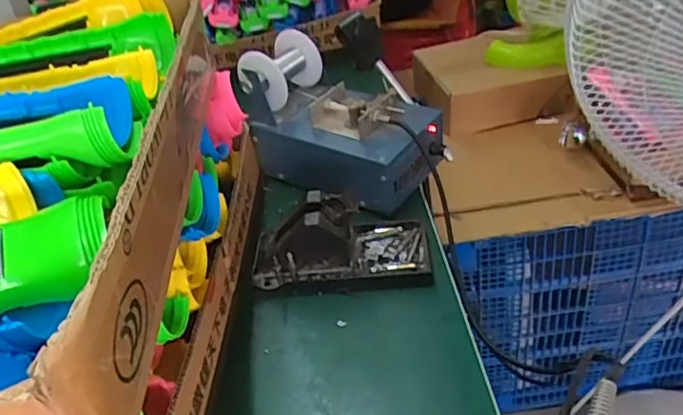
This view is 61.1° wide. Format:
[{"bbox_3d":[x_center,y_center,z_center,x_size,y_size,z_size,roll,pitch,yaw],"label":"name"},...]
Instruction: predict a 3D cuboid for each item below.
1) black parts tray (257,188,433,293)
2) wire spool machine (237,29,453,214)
[{"bbox_3d":[0.000,0.026,0.519,0.155,0.075,0.077,-3,38,6],"label":"black parts tray"},{"bbox_3d":[-0.001,-0.095,0.607,0.198,0.121,0.111,19,45,30],"label":"wire spool machine"}]

